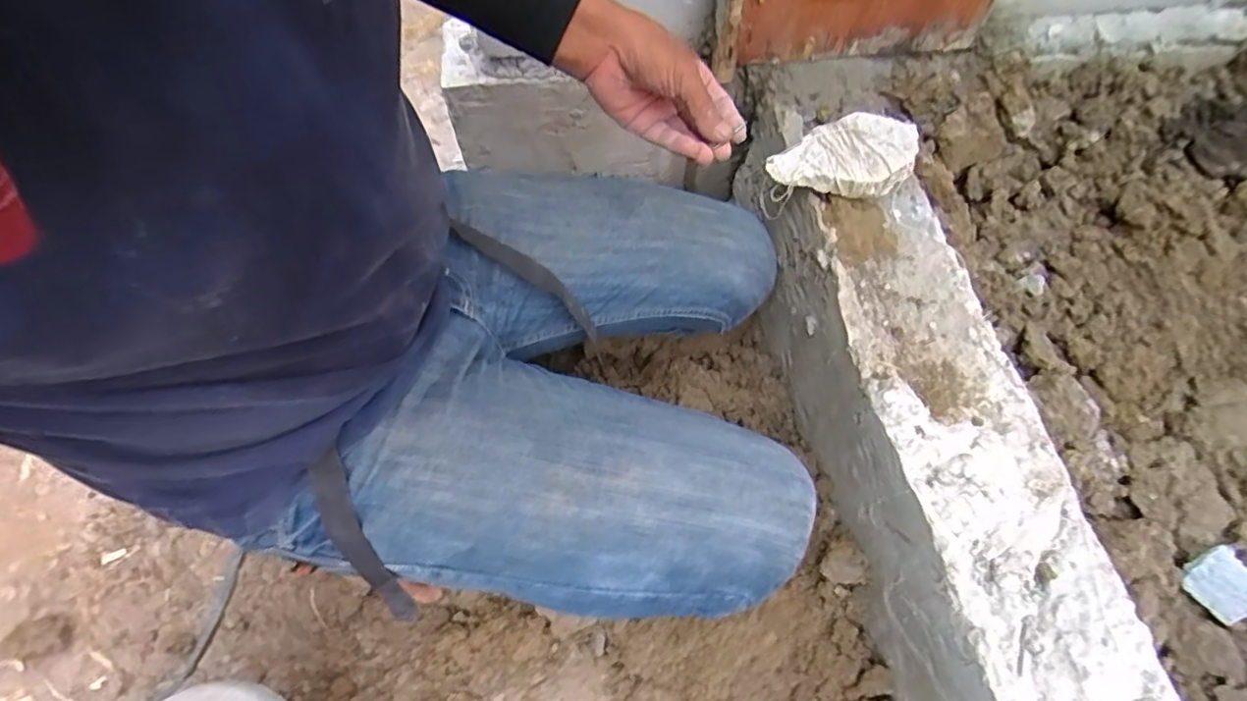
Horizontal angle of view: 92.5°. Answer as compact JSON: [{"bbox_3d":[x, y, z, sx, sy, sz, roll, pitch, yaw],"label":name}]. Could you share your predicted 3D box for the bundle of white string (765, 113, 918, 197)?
[{"bbox_3d":[0.222,-0.184,0.587,0.134,0.044,0.095,-31,67,-16],"label":"bundle of white string"}]

